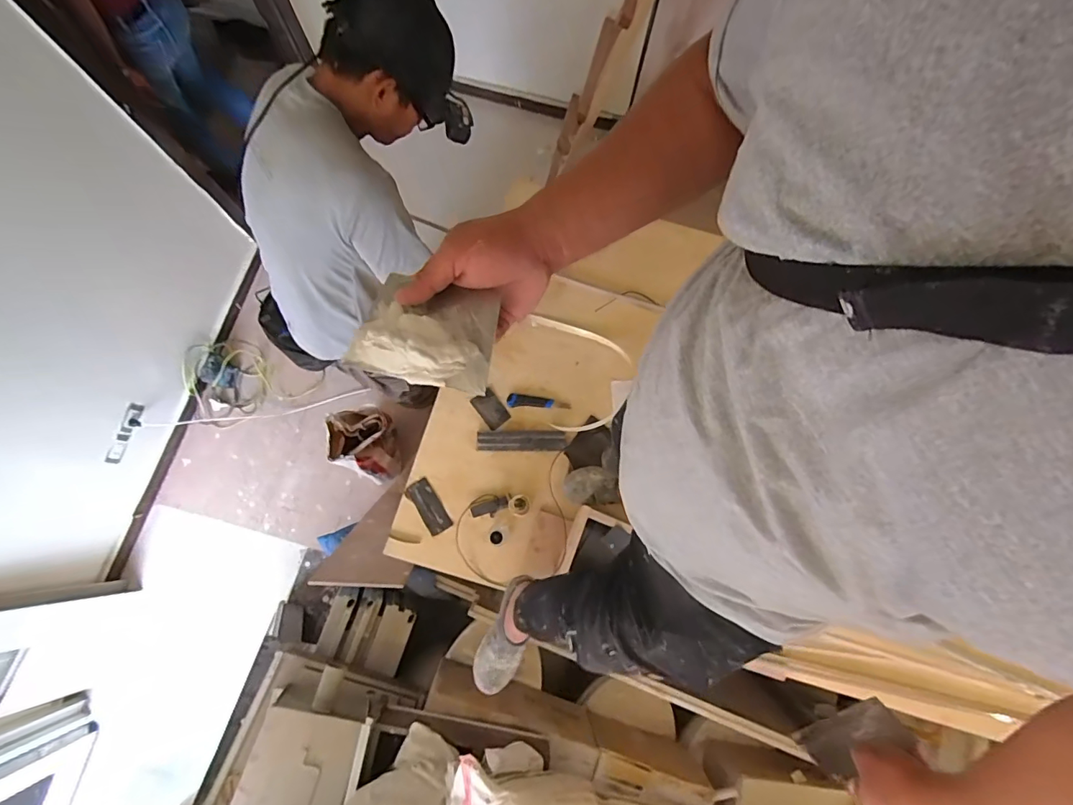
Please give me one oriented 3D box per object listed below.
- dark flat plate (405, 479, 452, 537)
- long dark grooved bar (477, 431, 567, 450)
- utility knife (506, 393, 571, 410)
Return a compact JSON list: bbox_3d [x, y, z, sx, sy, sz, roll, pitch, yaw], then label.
[{"bbox_3d":[-0.287,0.277,1.277,0.062,0.007,0.149,-32,80,-7],"label":"dark flat plate"},{"bbox_3d":[-0.041,0.104,1.315,0.239,0.018,0.053,-1,78,-1],"label":"long dark grooved bar"},{"bbox_3d":[0.007,0.002,1.356,0.180,0.019,0.038,6,78,1],"label":"utility knife"}]

